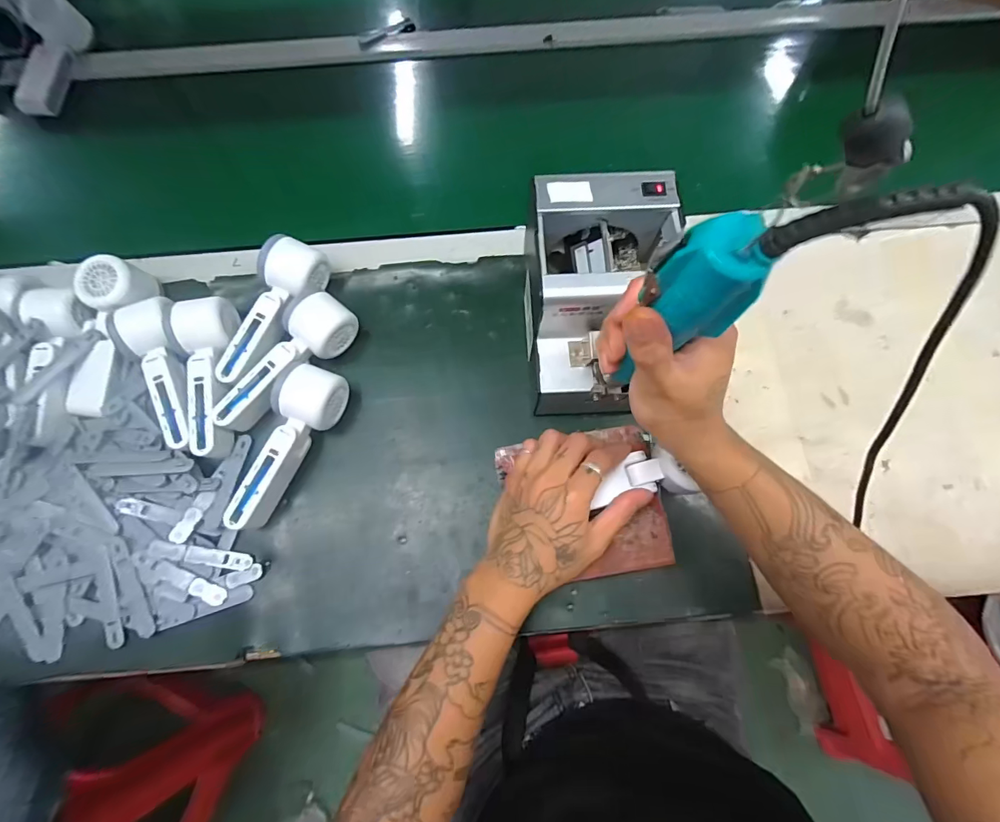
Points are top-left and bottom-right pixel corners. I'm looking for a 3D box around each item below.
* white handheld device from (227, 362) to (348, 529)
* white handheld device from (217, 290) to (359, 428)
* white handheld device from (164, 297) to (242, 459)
[{"bbox_3d":[-0.205,0.036,0.426,0.055,0.057,0.160,16,74,4],"label":"white handheld device"},{"bbox_3d":[-0.217,-0.048,0.449,0.061,0.057,0.161,31,76,9],"label":"white handheld device"},{"bbox_3d":[-0.293,-0.036,0.440,0.055,0.045,0.158,-14,73,-3],"label":"white handheld device"}]

